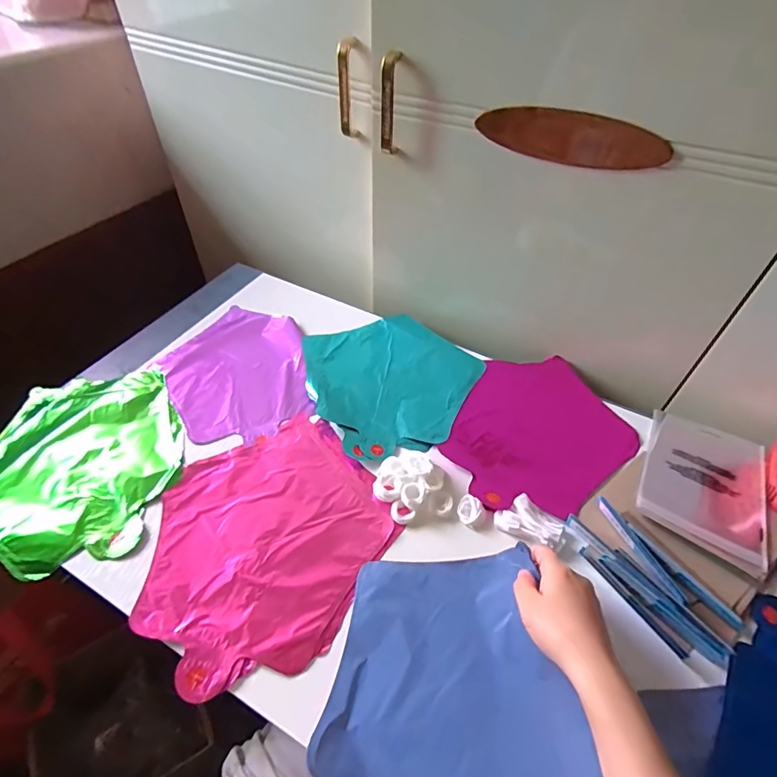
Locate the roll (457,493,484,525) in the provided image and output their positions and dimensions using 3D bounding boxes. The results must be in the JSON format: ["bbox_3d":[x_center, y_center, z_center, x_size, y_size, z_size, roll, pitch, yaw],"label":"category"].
[{"bbox_3d":[0.085,0.126,0.476,0.023,0.008,0.029,23,52,18],"label":"roll"}]

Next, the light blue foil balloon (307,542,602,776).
[{"bbox_3d":[0.050,0.255,0.371,0.199,0.013,0.224,1,48,-1],"label":"light blue foil balloon"}]

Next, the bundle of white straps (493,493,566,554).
[{"bbox_3d":[0.146,0.140,0.466,0.067,0.012,0.046,32,55,24],"label":"bundle of white straps"}]

